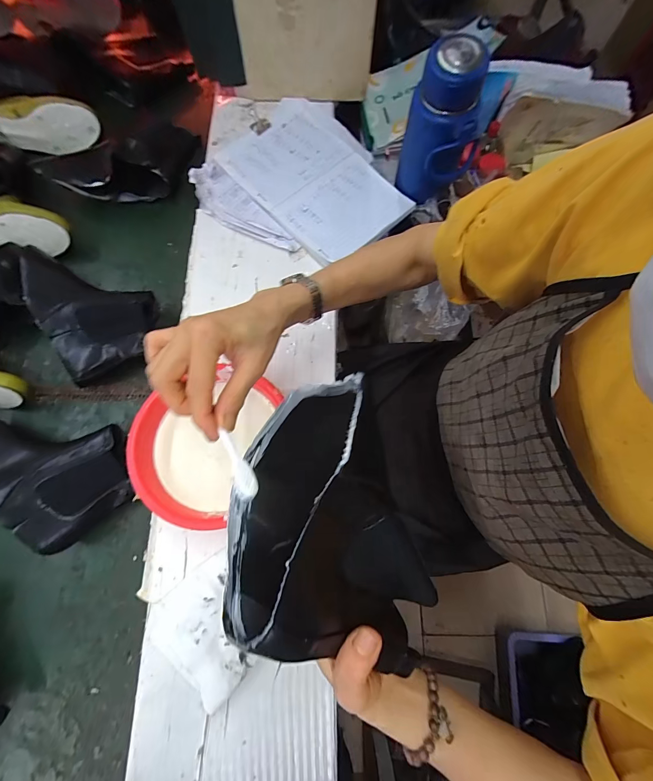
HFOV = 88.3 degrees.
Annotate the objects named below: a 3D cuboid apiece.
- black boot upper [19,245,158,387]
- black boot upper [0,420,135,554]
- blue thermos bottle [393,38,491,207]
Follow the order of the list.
[{"bbox_3d":[-0.361,-0.143,0.523,0.153,0.060,0.238,-28,77,-8],"label":"black boot upper"},{"bbox_3d":[-0.398,0.120,0.455,0.246,0.091,0.155,8,74,1],"label":"black boot upper"},{"bbox_3d":[0.172,-0.385,0.505,0.107,0.185,0.095,16,75,3],"label":"blue thermos bottle"}]

